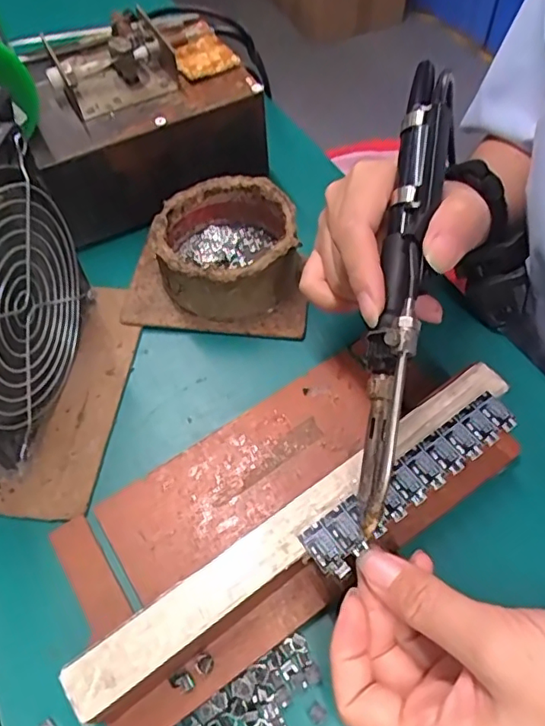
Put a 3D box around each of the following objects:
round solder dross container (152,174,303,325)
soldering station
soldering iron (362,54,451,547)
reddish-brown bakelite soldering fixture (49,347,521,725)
[{"bbox_3d":[-0.026,-0.069,0.341,0.079,0.044,0.083,-1,57,2],"label":"round solder dross container"},{"bbox_3d":[-0.090,-0.161,0.373,0.145,0.083,0.110,-22,59,-12],"label":"soldering station"},{"bbox_3d":[0.054,-0.036,0.232,0.020,0.022,0.200,9,79,8],"label":"soldering iron"},{"bbox_3d":[0.003,0.058,0.257,0.207,0.036,0.101,-30,61,-16],"label":"reddish-brown bakelite soldering fixture"}]

